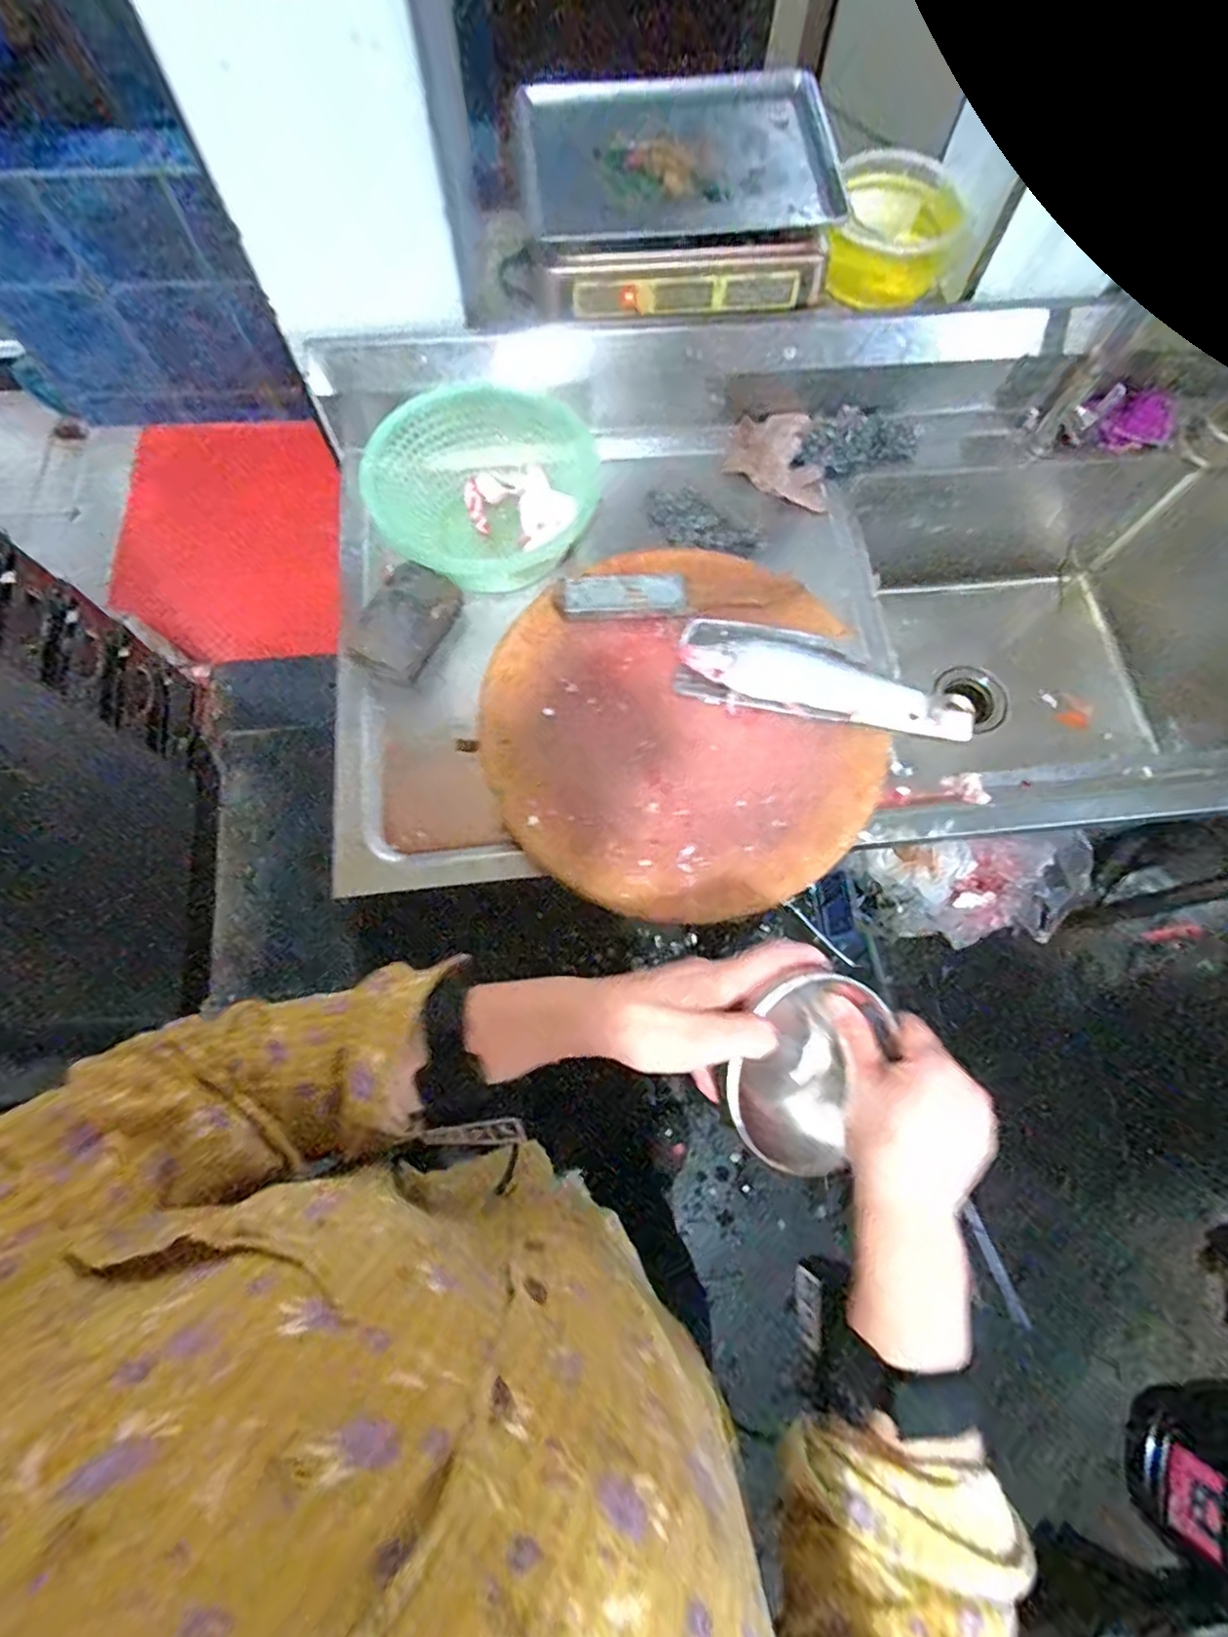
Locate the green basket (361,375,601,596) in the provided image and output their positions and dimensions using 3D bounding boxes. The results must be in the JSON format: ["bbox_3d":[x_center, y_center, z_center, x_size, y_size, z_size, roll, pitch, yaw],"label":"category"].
[{"bbox_3d":[-0.154,-0.377,0.752,0.240,0.095,0.248,0,73,-1],"label":"green basket"}]

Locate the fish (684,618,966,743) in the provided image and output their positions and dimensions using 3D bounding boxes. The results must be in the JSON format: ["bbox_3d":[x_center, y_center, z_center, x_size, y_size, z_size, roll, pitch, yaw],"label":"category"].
[{"bbox_3d":[0.218,-0.148,0.680,0.295,0.032,0.090,17,73,4],"label":"fish"}]

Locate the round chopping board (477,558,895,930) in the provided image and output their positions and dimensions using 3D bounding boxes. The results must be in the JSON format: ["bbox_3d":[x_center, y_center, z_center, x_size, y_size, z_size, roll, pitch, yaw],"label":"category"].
[{"bbox_3d":[0.066,-0.096,0.662,0.389,0.029,0.380,0,73,-1],"label":"round chopping board"}]

